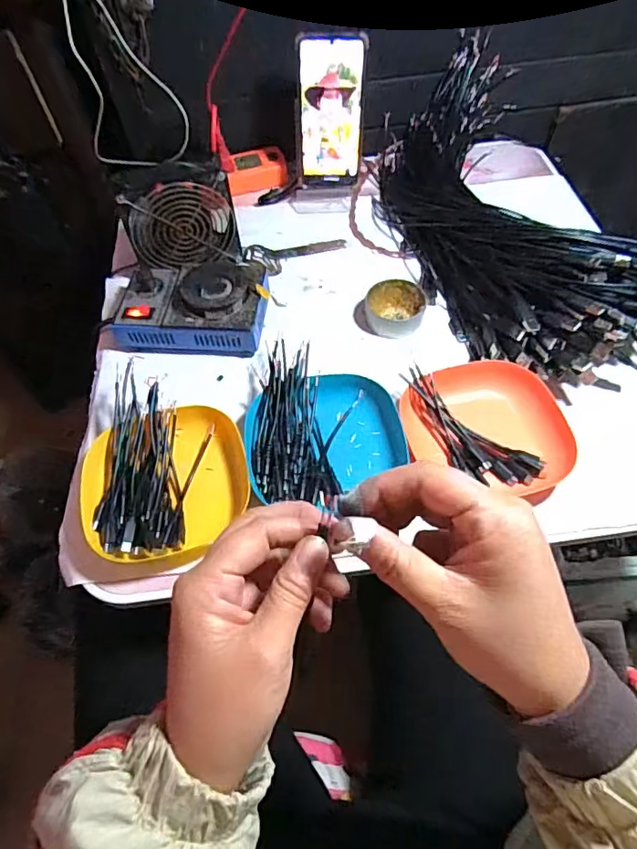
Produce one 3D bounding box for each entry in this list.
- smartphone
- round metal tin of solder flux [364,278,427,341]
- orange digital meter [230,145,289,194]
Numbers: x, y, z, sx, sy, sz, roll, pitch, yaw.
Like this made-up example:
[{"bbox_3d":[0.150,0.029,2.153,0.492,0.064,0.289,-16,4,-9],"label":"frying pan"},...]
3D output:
[{"bbox_3d":[0.015,-0.368,0.630,0.076,0.162,0.007,1,48,0],"label":"smartphone"},{"bbox_3d":[0.084,-0.126,0.573,0.063,0.023,0.063,-1,58,2],"label":"round metal tin of solder flux"},{"bbox_3d":[-0.082,-0.342,0.717,0.080,0.034,0.054,-12,58,-5],"label":"orange digital meter"}]

